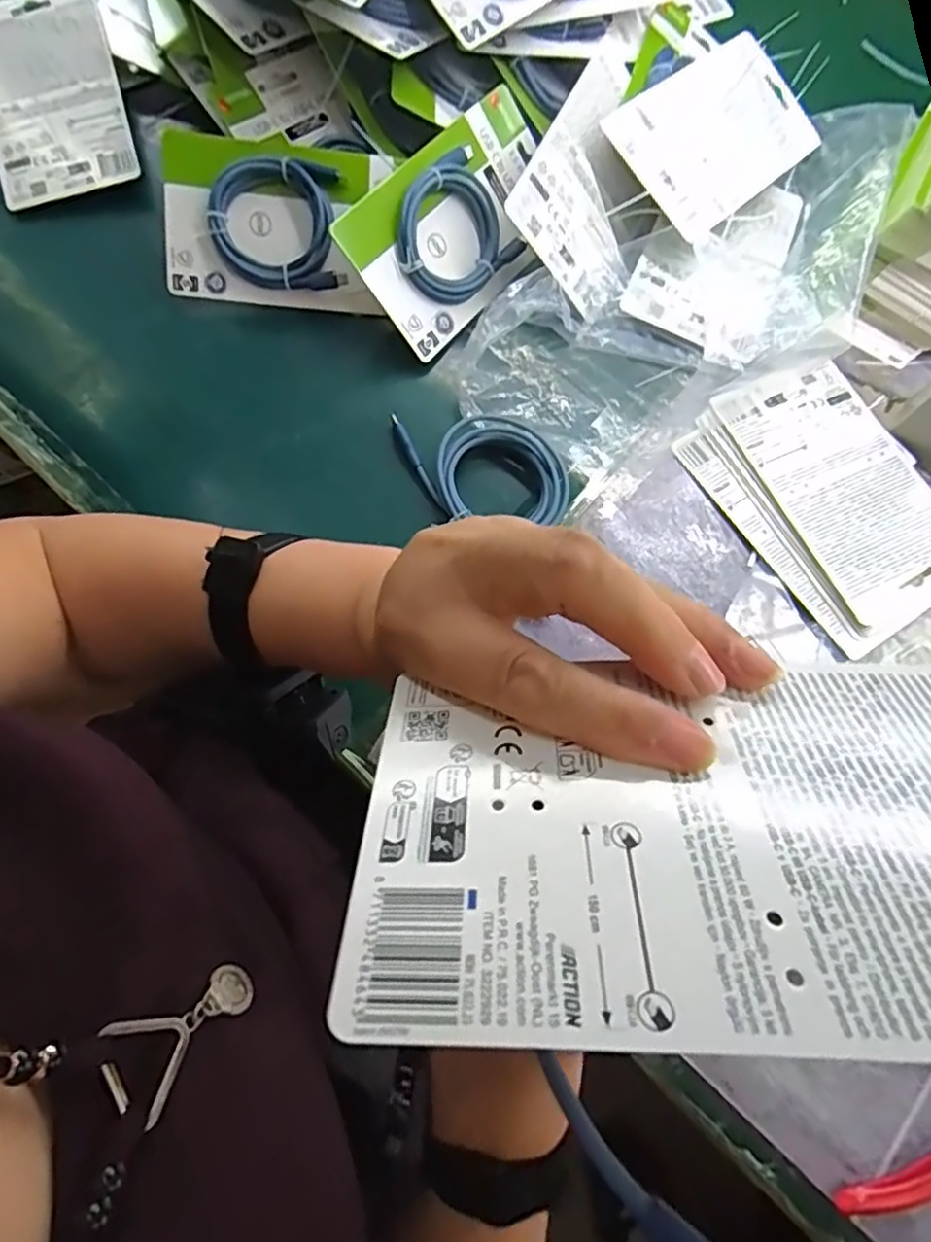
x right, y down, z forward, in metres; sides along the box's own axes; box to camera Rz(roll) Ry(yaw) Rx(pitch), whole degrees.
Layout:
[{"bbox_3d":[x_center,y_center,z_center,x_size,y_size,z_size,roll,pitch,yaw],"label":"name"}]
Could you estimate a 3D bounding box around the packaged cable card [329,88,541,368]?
[{"bbox_3d":[0.001,-0.275,0.445,0.175,0.018,0.101,-48,118,-15],"label":"packaged cable card"}]

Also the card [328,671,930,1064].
[{"bbox_3d":[0.066,0.045,0.143,0.175,0.004,0.091,-1,37,3],"label":"card"}]

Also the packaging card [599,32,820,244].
[{"bbox_3d":[0.184,-0.351,0.465,0.178,0.009,0.099,-42,101,-17],"label":"packaging card"}]

